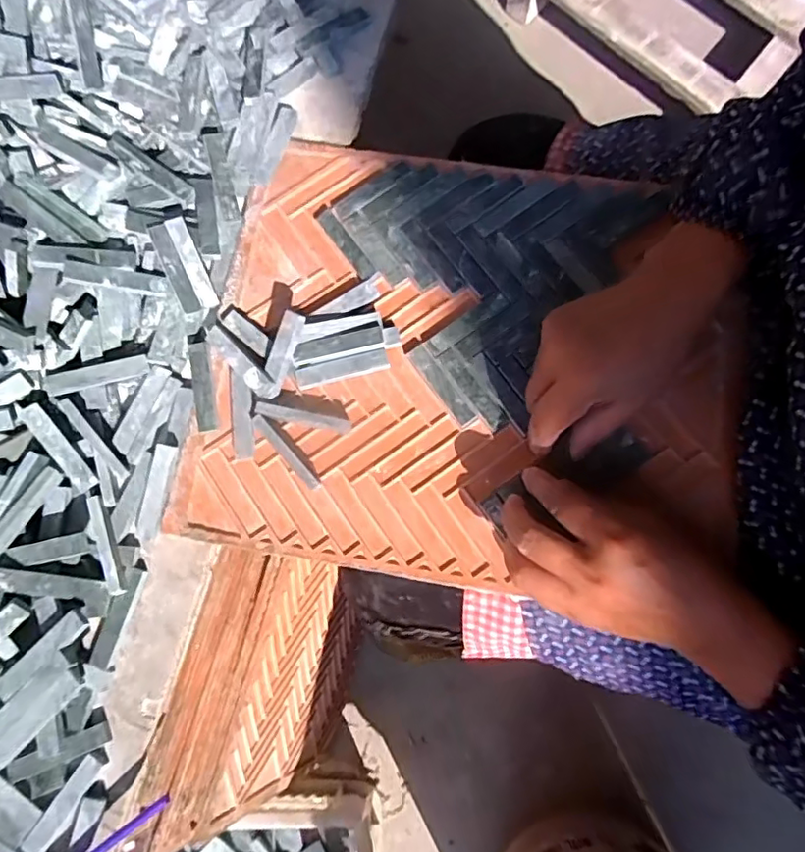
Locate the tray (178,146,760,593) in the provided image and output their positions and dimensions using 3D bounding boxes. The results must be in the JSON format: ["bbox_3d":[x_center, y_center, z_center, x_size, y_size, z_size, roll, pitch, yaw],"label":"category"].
[{"bbox_3d":[0.044,-0.043,0.397,0.345,0.024,0.288,10,79,2],"label":"tray"}]

